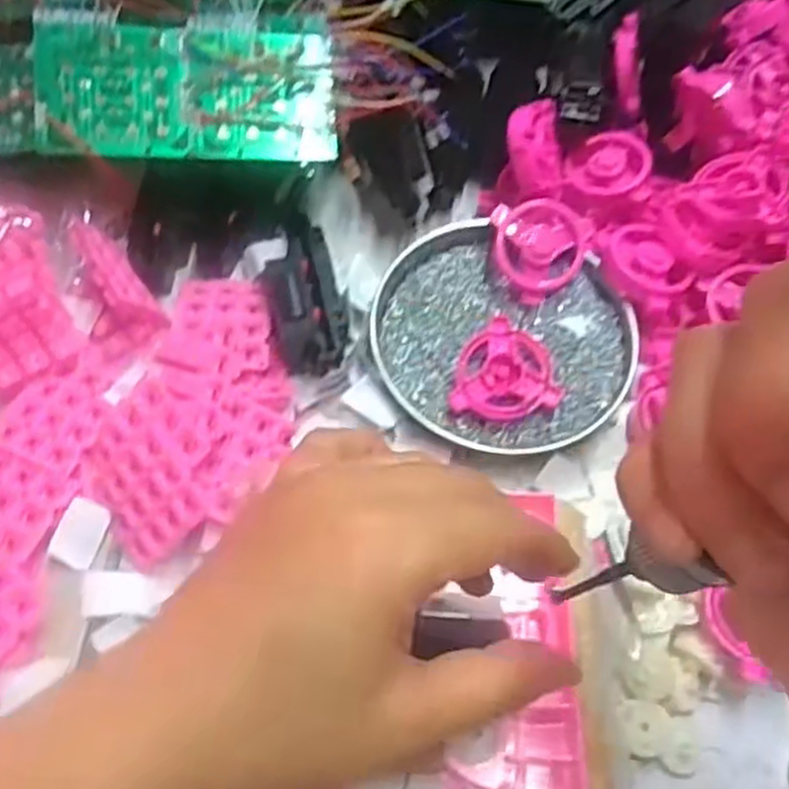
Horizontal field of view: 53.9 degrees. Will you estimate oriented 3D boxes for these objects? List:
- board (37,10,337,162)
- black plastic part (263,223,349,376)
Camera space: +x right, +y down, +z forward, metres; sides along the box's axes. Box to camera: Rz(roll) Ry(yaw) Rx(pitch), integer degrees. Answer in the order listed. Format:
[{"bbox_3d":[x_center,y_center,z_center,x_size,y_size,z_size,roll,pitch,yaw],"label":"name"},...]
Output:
[{"bbox_3d":[-0.103,-0.155,0.393,0.142,0.007,0.074,-3,84,-12],"label":"board"},{"bbox_3d":[-0.049,-0.054,0.414,0.038,0.014,0.083,-11,66,-7],"label":"black plastic part"}]

